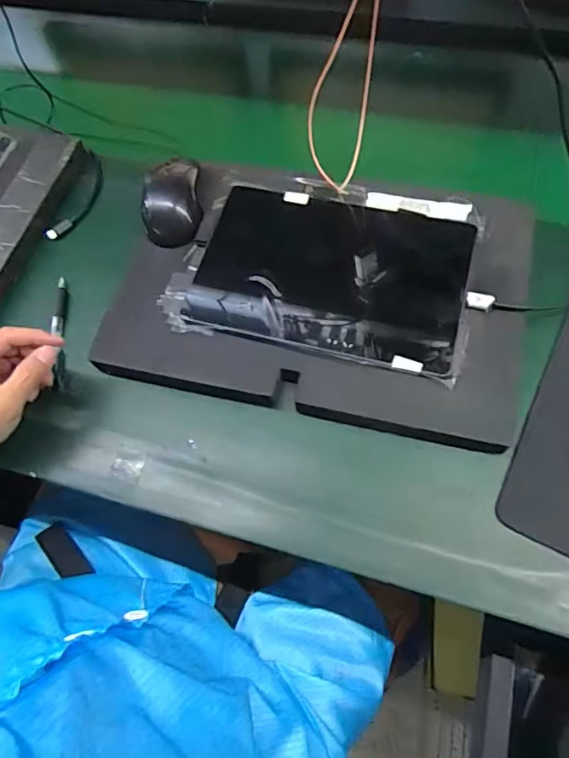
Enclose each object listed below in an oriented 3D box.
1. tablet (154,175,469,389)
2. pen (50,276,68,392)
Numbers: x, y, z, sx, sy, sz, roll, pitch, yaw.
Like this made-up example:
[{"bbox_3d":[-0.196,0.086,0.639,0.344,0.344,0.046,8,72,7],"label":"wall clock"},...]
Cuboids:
[{"bbox_3d":[0.038,-0.113,0.498,0.268,0.019,0.193,11,68,12],"label":"tablet"},{"bbox_3d":[-0.230,-0.048,0.516,0.012,0.007,0.127,-10,68,-1],"label":"pen"}]

